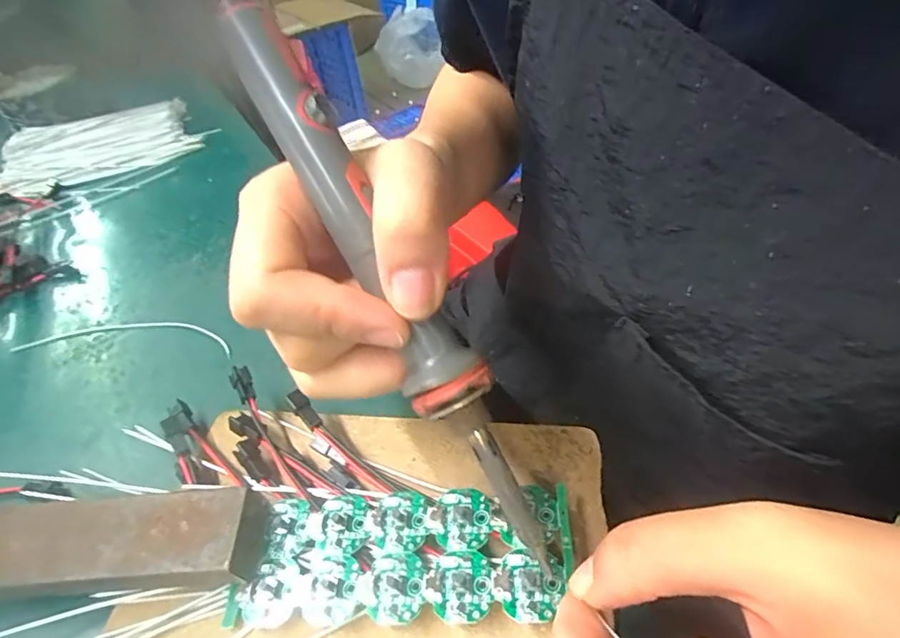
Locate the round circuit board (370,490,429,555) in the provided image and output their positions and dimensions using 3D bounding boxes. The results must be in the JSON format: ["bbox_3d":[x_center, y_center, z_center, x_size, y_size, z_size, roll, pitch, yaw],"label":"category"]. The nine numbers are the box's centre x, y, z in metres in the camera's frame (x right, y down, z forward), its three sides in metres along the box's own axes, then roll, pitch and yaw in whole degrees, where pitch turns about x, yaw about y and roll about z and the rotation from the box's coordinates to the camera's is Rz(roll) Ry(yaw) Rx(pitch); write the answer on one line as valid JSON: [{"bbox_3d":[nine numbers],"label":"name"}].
[{"bbox_3d":[-0.018,0.073,0.192,0.020,0.004,0.022,-4,44,4],"label":"round circuit board"}]

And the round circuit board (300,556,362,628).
[{"bbox_3d":[-0.040,0.093,0.182,0.020,0.004,0.020,-4,44,4],"label":"round circuit board"}]

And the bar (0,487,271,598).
[{"bbox_3d":[-0.165,0.086,0.194,0.196,0.017,0.034,-5,44,2],"label":"bar"}]

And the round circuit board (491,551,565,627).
[{"bbox_3d":[0.024,0.086,0.171,0.020,0.004,0.019,-4,44,4],"label":"round circuit board"}]

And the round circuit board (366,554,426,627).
[{"bbox_3d":[-0.018,0.090,0.178,0.019,0.004,0.021,-7,44,1],"label":"round circuit board"}]

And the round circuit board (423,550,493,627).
[{"bbox_3d":[0.003,0.087,0.174,0.021,0.004,0.022,-4,44,4],"label":"round circuit board"}]

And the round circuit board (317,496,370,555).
[{"bbox_3d":[-0.039,0.075,0.196,0.019,0.004,0.021,-11,44,-4],"label":"round circuit board"}]

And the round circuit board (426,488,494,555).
[{"bbox_3d":[0.005,0.071,0.189,0.021,0.004,0.022,-4,44,4],"label":"round circuit board"}]

